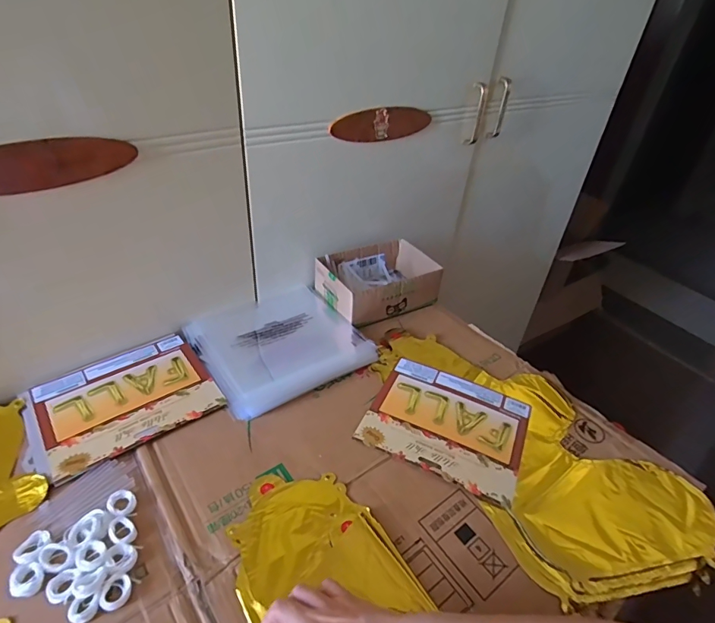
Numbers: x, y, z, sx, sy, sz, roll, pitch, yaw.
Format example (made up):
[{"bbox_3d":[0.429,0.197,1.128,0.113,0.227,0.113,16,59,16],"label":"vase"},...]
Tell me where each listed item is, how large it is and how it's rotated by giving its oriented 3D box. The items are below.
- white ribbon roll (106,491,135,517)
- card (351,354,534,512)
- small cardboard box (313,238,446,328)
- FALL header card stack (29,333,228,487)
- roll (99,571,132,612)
[{"bbox_3d":[-0.237,0.193,0.440,0.025,0.006,0.028,-24,47,-33],"label":"white ribbon roll"},{"bbox_3d":[0.115,0.139,0.558,0.187,0.007,0.161,20,40,18],"label":"card"},{"bbox_3d":[0.030,-0.055,0.745,0.177,0.068,0.136,-18,44,-28],"label":"small cardboard box"},{"bbox_3d":[-0.290,0.104,0.551,0.190,0.005,0.166,-23,46,-32],"label":"FALL header card stack"},{"bbox_3d":[-0.208,0.241,0.377,0.025,0.006,0.026,4,38,-3],"label":"roll"}]

